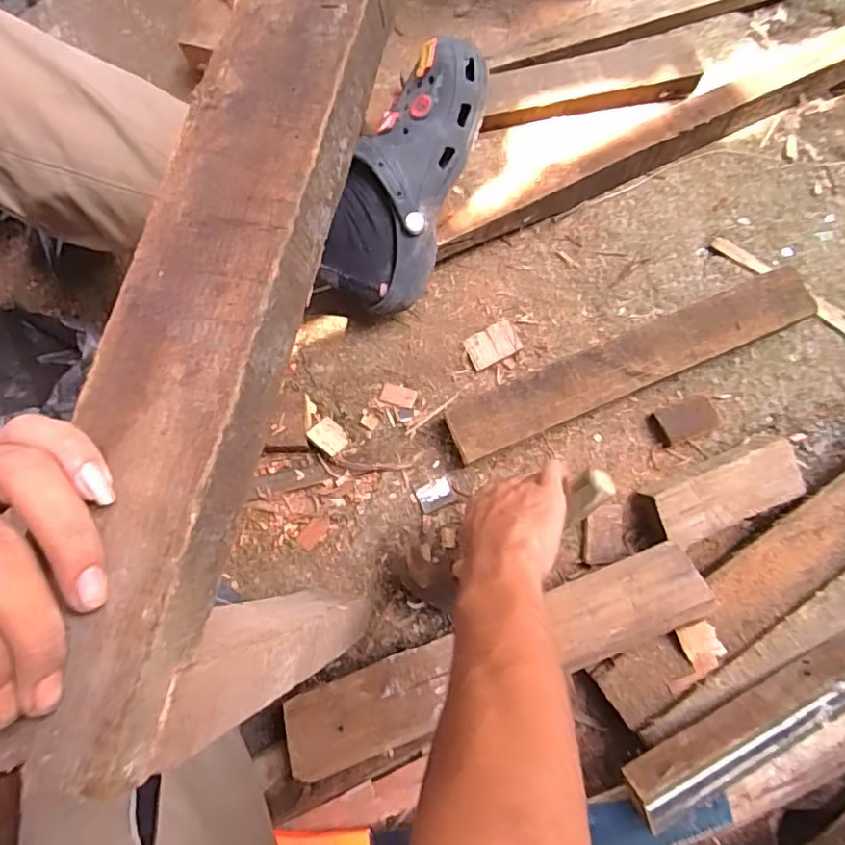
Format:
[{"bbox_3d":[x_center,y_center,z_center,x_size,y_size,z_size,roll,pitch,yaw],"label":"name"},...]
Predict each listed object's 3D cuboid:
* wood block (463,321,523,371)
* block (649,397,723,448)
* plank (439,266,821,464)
[{"bbox_3d":[0.075,-0.083,0.635,0.055,0.007,0.038,-27,79,-4],"label":"wood block"},{"bbox_3d":[0.269,-0.001,0.601,0.060,0.022,0.039,-17,78,-2],"label":"block"},{"bbox_3d":[0.213,-0.060,0.607,0.382,0.044,0.062,-23,79,-3],"label":"plank"}]

